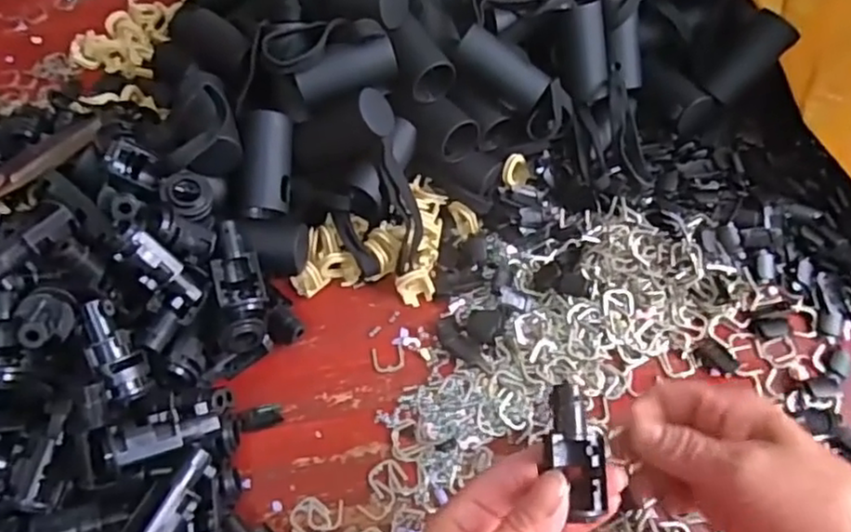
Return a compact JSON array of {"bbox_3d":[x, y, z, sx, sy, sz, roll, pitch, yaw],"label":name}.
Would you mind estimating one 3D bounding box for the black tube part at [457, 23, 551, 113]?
[{"bbox_3d":[0.050,-0.126,0.430,0.061,0.018,0.025,41,68,-3],"label":"black tube part"}]

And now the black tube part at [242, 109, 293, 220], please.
[{"bbox_3d":[-0.096,-0.063,0.417,0.029,0.025,0.064,1,90,4],"label":"black tube part"}]

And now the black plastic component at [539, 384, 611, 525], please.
[{"bbox_3d":[0.062,0.075,0.277,0.022,0.013,0.053,-12,80,-3],"label":"black plastic component"}]

